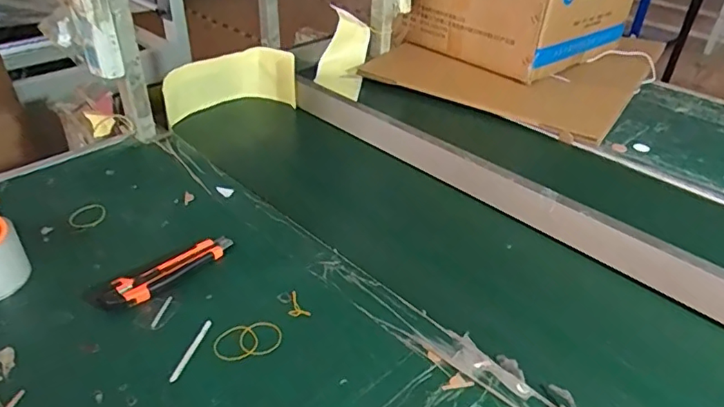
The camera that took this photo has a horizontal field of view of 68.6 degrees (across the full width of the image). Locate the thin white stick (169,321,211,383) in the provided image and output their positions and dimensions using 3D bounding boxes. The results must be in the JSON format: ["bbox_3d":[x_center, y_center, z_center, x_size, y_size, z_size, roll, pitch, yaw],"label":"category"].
[{"bbox_3d":[-0.171,0.147,0.534,0.006,0.004,0.078,10,36,10],"label":"thin white stick"}]

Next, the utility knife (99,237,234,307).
[{"bbox_3d":[-0.217,0.078,0.609,0.154,0.017,0.035,-27,45,-34],"label":"utility knife"}]

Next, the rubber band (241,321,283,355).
[{"bbox_3d":[-0.104,0.138,0.548,0.041,0.004,0.040,2,36,-1],"label":"rubber band"}]

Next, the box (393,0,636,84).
[{"bbox_3d":[0.367,-0.466,1.211,0.419,0.246,0.331,-25,44,-33],"label":"box"}]

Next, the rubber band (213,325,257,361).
[{"bbox_3d":[-0.128,0.142,0.541,0.042,0.004,0.042,2,36,-1],"label":"rubber band"}]

